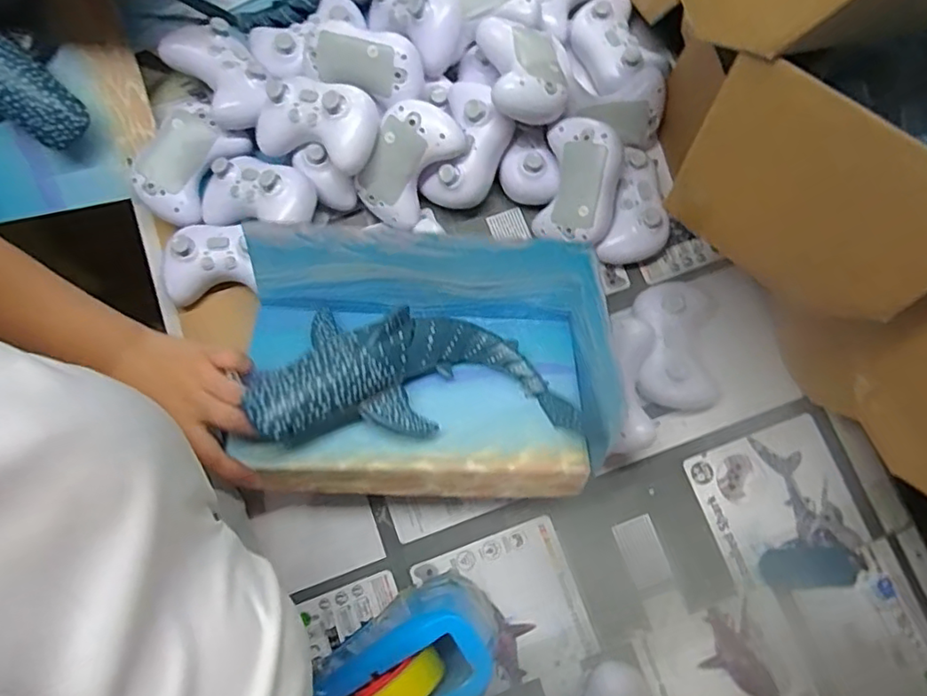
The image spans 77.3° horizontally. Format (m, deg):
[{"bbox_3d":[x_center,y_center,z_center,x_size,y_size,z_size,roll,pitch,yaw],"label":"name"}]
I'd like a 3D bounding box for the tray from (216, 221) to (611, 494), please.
[{"bbox_3d":[-0.033,0.010,0.456,0.281,0.090,0.189,2,64,-2],"label":"tray"}]

